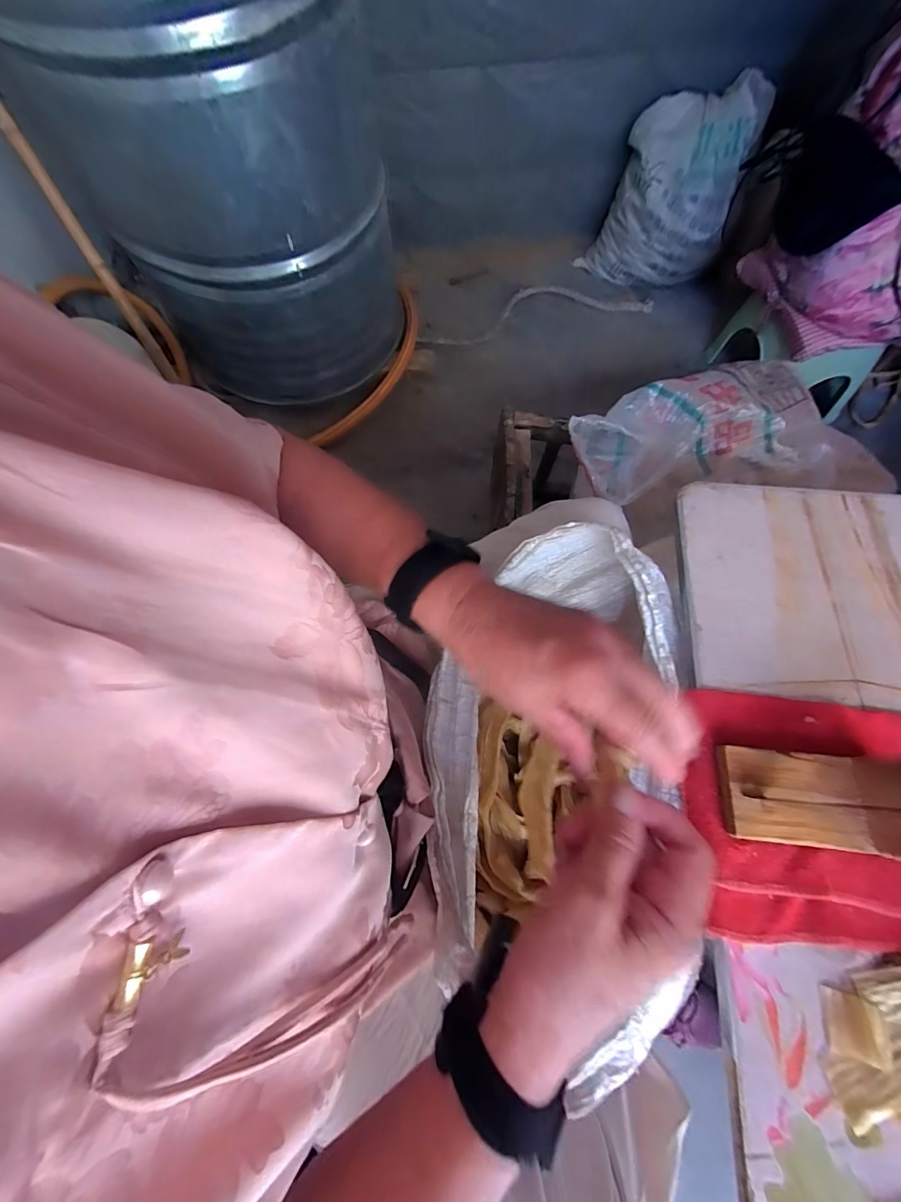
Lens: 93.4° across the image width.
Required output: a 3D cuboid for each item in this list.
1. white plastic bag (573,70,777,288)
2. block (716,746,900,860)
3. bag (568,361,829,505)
[{"bbox_3d":[0.575,-1.084,1.142,0.339,0.335,0.266,18,70,9],"label":"white plastic bag"},{"bbox_3d":[0.246,0.127,0.270,0.103,0.078,0.058,5,68,4],"label":"block"},{"bbox_3d":[0.317,-0.221,0.567,0.342,0.102,0.145,-10,68,-2],"label":"bag"}]

